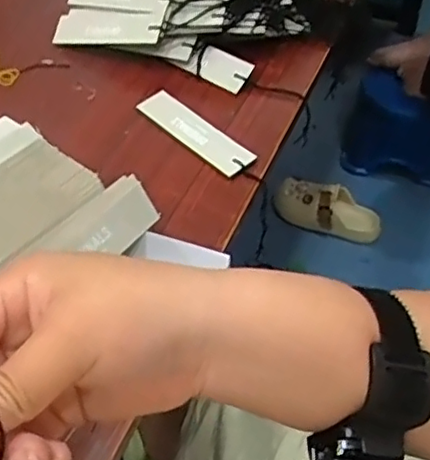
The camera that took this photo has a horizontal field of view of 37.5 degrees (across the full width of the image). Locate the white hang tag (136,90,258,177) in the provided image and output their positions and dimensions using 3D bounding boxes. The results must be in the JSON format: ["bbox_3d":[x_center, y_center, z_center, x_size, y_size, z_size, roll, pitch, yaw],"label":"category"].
[{"bbox_3d":[-0.016,-0.087,0.557,0.033,0.008,0.121,-42,61,-17],"label":"white hang tag"}]

